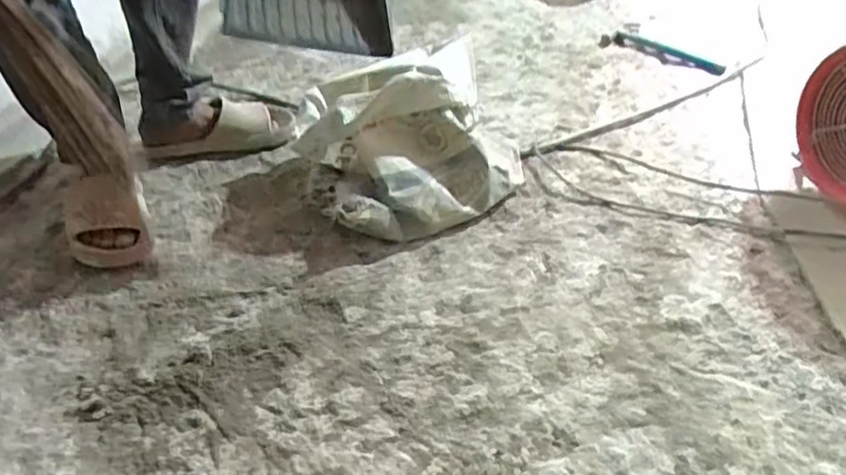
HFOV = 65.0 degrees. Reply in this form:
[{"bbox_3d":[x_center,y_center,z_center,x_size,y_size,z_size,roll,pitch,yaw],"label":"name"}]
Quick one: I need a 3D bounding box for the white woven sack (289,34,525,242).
[{"bbox_3d":[-0.030,-0.181,1.160,0.339,0.233,0.319,-21,46,-25],"label":"white woven sack"}]

